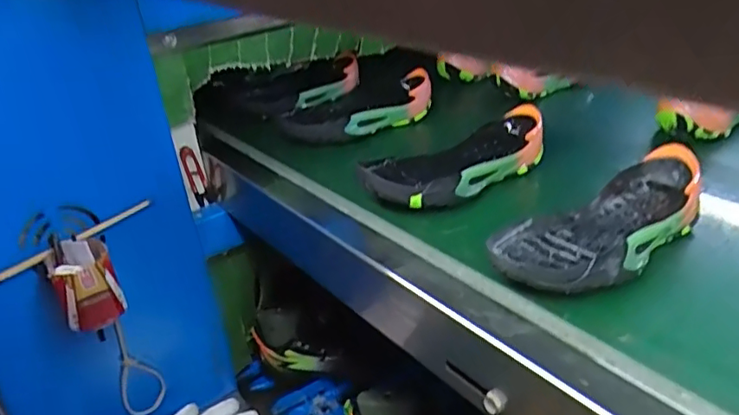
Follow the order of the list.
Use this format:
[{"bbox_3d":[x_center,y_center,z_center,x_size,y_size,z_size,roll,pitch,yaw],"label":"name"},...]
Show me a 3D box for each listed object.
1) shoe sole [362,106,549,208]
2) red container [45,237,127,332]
[{"bbox_3d":[0.096,-0.051,0.641,0.220,0.046,0.095,-27,31,-32],"label":"shoe sole"},{"bbox_3d":[-0.325,0.089,0.677,0.064,0.095,0.064,-23,26,-27],"label":"red container"}]

